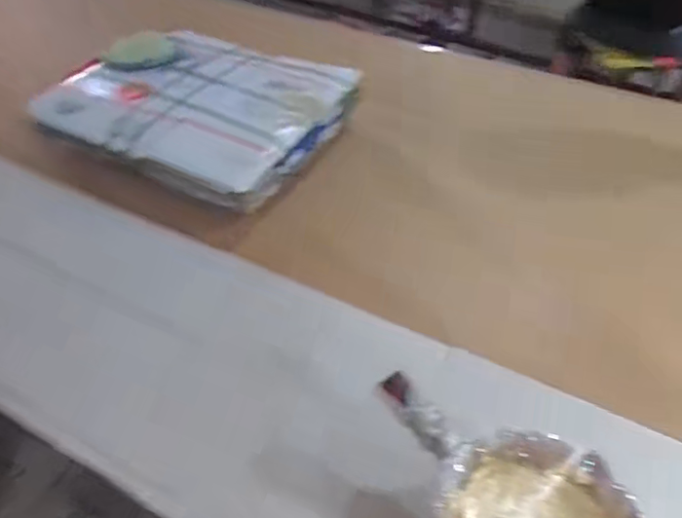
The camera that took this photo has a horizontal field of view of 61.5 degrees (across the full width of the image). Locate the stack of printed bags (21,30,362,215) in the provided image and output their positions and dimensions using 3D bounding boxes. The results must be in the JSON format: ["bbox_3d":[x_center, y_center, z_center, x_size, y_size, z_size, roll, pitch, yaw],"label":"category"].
[{"bbox_3d":[-0.289,-0.316,1.129,0.562,0.096,0.435,20,47,18],"label":"stack of printed bags"}]

